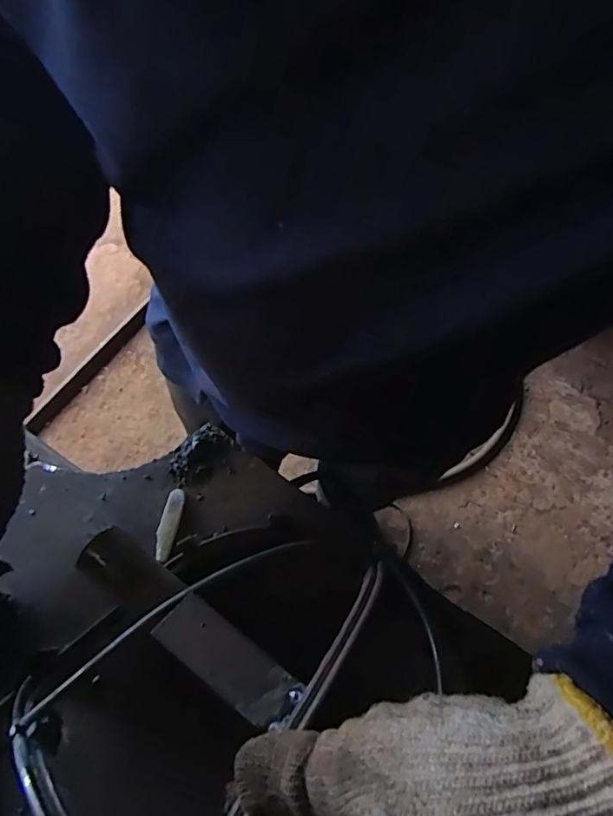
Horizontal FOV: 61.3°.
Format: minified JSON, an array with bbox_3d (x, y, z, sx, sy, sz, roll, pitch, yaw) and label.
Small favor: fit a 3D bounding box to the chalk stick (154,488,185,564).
[{"bbox_3d":[-0.094,0.079,0.352,0.013,0.008,0.048,11,66,4],"label":"chalk stick"}]

